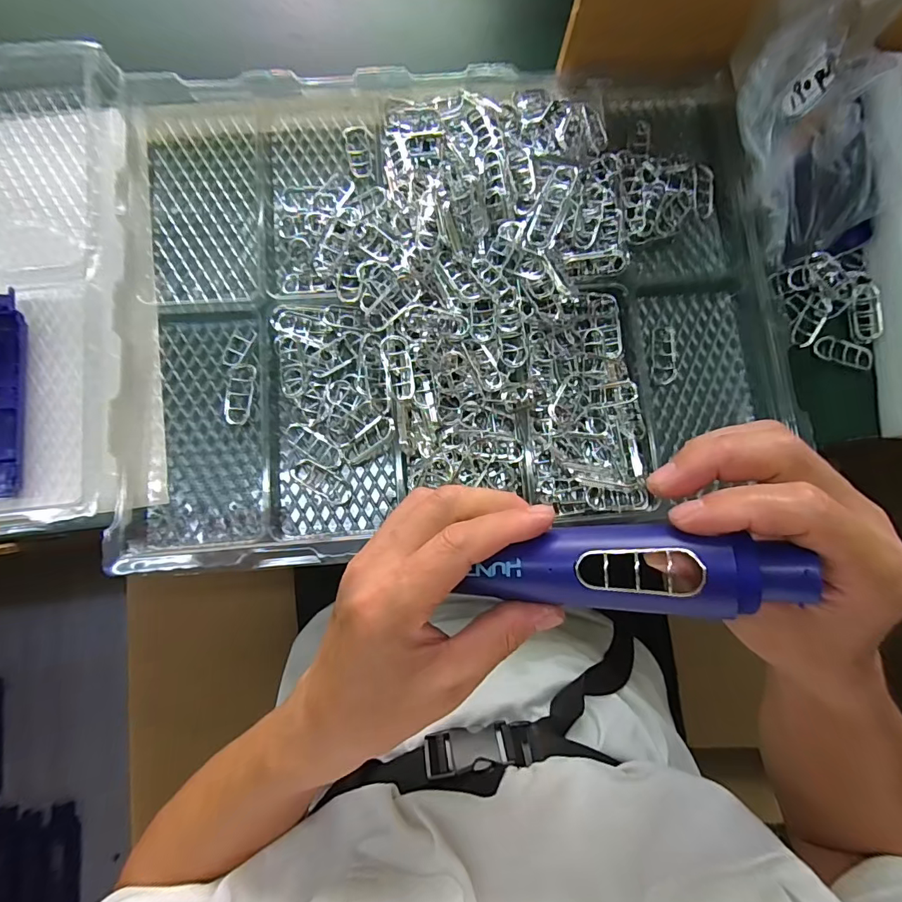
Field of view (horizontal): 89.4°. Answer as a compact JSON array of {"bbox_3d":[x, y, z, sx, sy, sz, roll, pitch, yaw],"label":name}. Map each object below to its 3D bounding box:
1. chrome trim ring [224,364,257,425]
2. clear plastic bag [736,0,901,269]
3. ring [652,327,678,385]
[{"bbox_3d":[-0.178,-0.048,0.384,0.022,0.004,0.052,9,82,-1],"label":"chrome trim ring"},{"bbox_3d":[0.329,-0.293,0.358,0.149,0.155,0.195,-17,81,-5],"label":"clear plastic bag"},{"bbox_3d":[0.190,-0.086,0.405,0.024,0.007,0.056,7,82,-1],"label":"ring"}]

